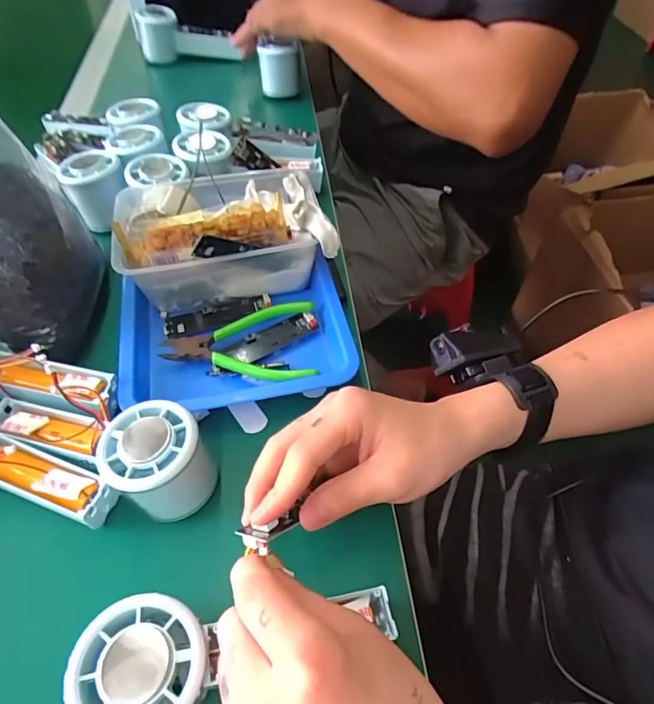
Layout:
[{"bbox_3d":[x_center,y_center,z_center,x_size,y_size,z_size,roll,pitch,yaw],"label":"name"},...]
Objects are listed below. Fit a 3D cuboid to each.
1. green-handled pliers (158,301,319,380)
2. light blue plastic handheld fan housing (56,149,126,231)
[{"bbox_3d":[-0.069,-0.010,0.373,0.122,0.013,0.075,2,53,2],"label":"green-handled pliers"},{"bbox_3d":[-0.217,-0.153,0.444,0.055,0.055,0.066,-19,55,-13],"label":"light blue plastic handheld fan housing"}]

